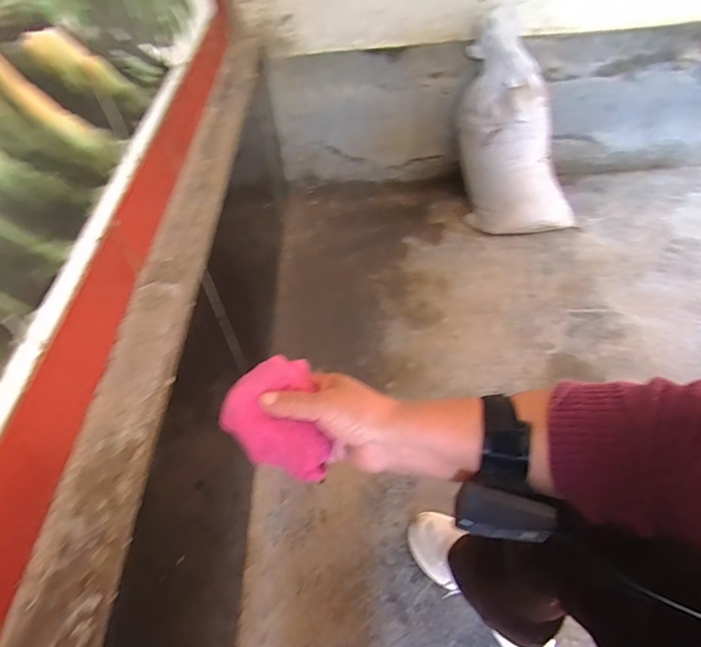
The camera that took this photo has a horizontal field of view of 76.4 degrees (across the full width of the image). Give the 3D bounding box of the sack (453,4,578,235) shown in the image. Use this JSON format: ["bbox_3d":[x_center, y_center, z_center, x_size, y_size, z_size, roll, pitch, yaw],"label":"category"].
[{"bbox_3d":[0.404,-0.499,1.184,0.225,0.544,0.228,-30,28,-19],"label":"sack"}]

